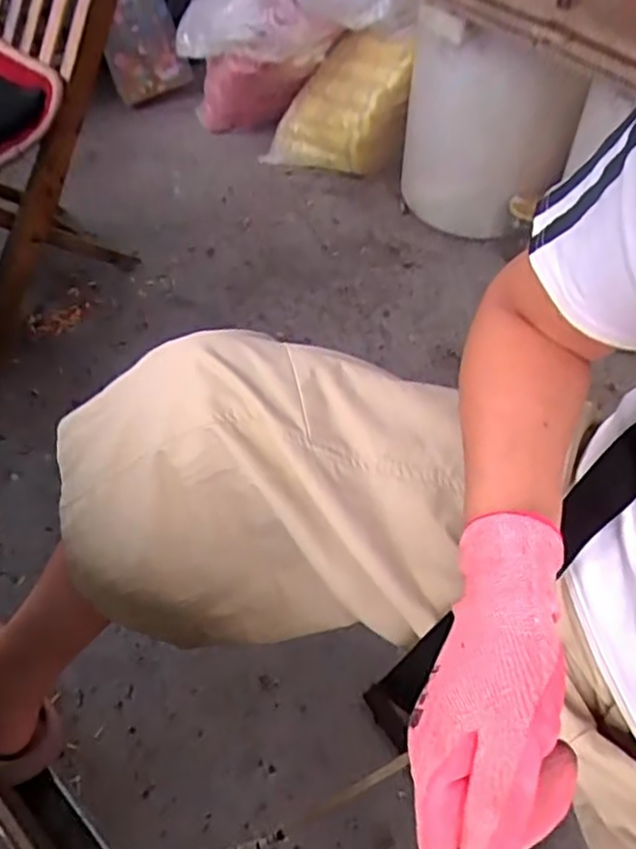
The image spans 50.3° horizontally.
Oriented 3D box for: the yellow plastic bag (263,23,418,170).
[{"bbox_3d":[0.045,-0.682,1.442,0.275,0.262,0.097,13,53,7],"label":"yellow plastic bag"}]

